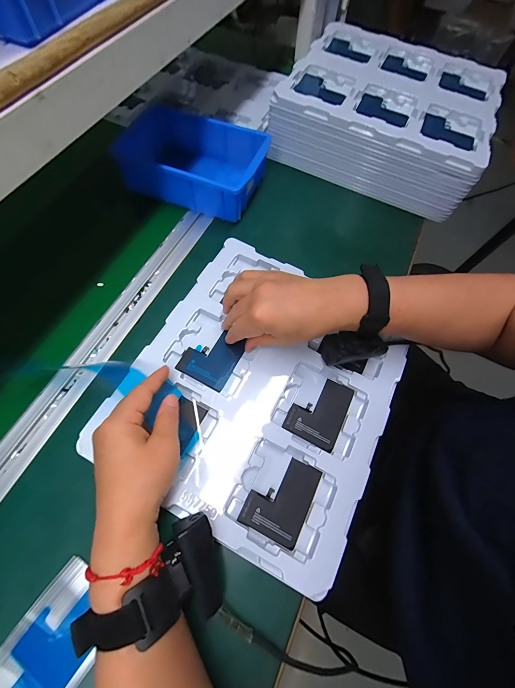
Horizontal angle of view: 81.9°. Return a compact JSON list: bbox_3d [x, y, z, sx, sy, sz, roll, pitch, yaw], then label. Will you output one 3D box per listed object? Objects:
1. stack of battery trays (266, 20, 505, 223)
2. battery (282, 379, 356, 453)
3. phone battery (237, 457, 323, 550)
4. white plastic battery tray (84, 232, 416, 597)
[{"bbox_3d":[0.217,-0.391,0.508,0.316,0.095,0.268,23,67,7],"label":"stack of battery trays"},{"bbox_3d":[0.071,0.074,0.338,0.058,0.005,0.077,28,68,9],"label":"battery"},{"bbox_3d":[0.025,0.153,0.300,0.058,0.006,0.077,28,68,9],"label":"phone battery"},{"bbox_3d":[0.009,0.043,0.340,0.270,0.020,0.308,27,67,7],"label":"white plastic battery tray"}]

